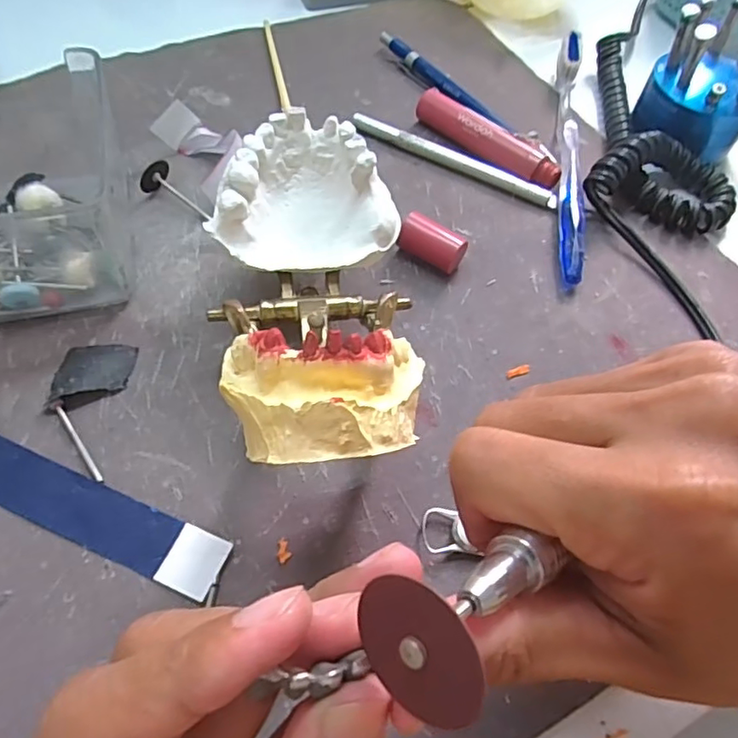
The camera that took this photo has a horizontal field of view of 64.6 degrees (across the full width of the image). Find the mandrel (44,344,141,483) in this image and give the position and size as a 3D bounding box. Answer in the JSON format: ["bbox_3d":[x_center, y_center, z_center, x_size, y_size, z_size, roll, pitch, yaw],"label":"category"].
[{"bbox_3d":[-0.109,0.013,0.223,0.027,0.007,0.056,3,59,-3],"label":"mandrel"}]

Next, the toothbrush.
[{"bbox_3d":[0.107,-0.118,0.313,0.013,0.021,0.181,10,59,1],"label":"toothbrush"}]

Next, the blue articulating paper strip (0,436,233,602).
[{"bbox_3d":[-0.098,0.050,0.204,0.102,0.004,0.021,22,60,9],"label":"blue articulating paper strip"}]

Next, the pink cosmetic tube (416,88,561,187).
[{"bbox_3d":[0.062,-0.121,0.313,0.087,0.018,0.015,40,64,18],"label":"pink cosmetic tube"}]

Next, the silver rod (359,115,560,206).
[{"bbox_3d":[0.044,-0.111,0.310,0.116,0.009,0.007,26,61,11],"label":"silver rod"}]

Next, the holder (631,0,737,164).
[{"bbox_3d":[0.182,-0.155,0.311,0.056,0.067,0.053,33,62,15],"label":"holder"}]

